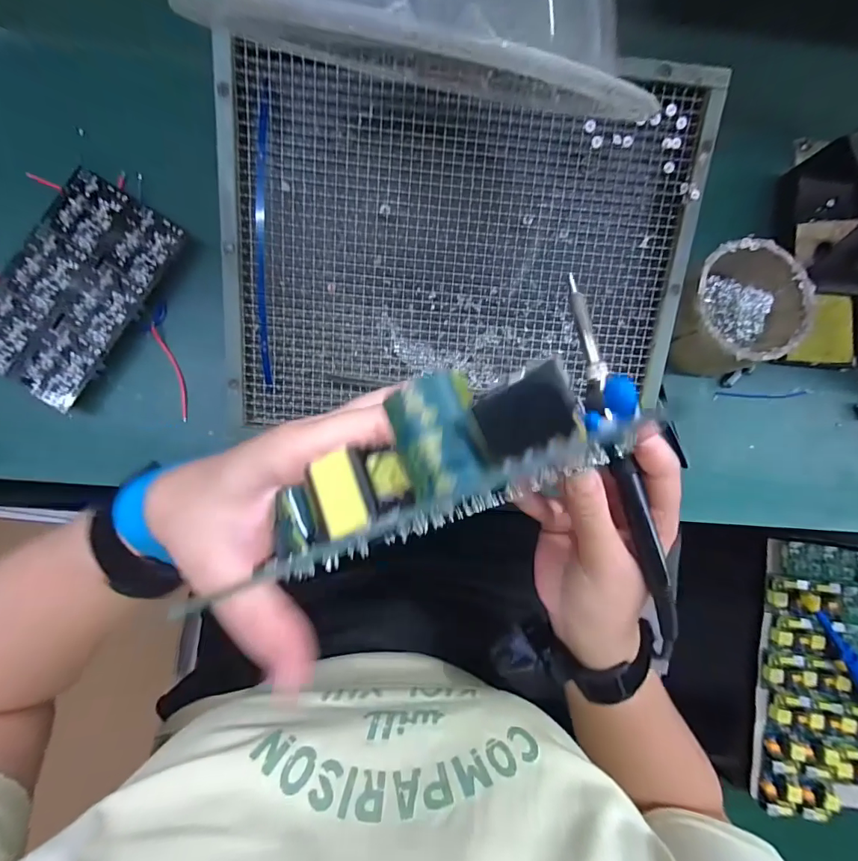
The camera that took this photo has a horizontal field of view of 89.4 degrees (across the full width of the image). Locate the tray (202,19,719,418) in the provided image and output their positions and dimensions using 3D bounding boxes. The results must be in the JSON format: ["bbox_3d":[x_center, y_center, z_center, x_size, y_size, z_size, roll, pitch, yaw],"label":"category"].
[{"bbox_3d":[0.020,-0.113,0.282,0.294,0.013,0.206,0,107,-3],"label":"tray"}]

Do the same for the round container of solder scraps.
[{"bbox_3d":[0.225,-0.089,0.332,0.099,0.054,0.088,-26,88,-6],"label":"round container of solder scraps"}]

